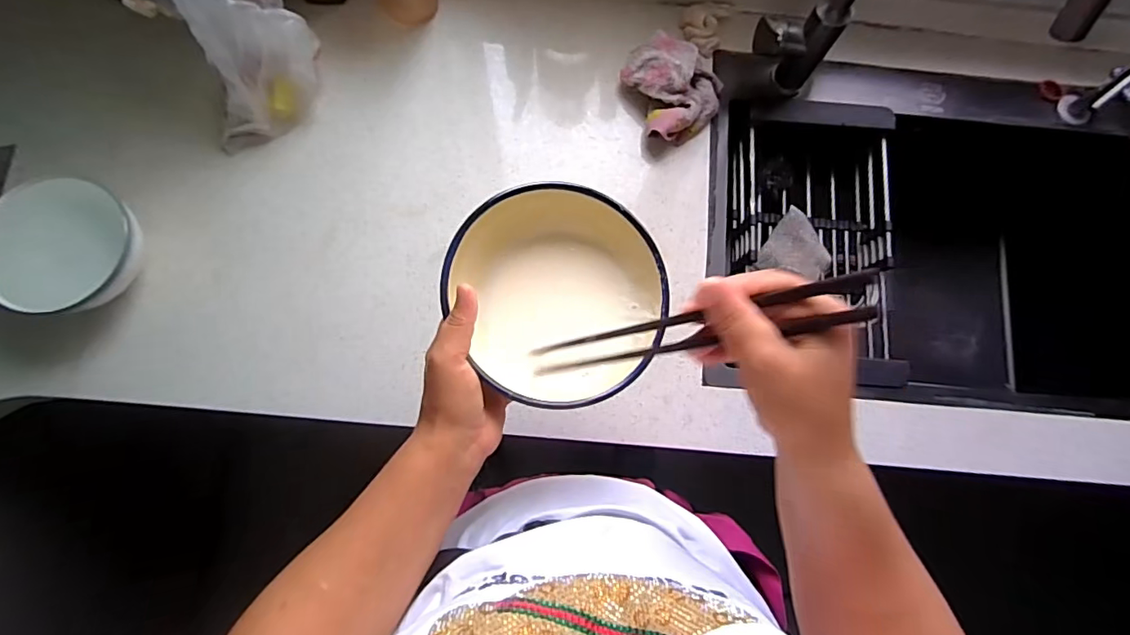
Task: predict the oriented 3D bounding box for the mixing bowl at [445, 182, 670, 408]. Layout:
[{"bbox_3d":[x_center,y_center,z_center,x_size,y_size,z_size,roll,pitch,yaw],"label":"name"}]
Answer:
[{"bbox_3d":[-0.004,-0.020,0.458,0.170,0.074,0.183,0,84,0],"label":"mixing bowl"}]

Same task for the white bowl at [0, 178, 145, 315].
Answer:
[{"bbox_3d":[-0.626,-0.082,0.686,0.205,0.093,0.157,-2,84,0],"label":"white bowl"}]

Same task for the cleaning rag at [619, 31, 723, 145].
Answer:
[{"bbox_3d":[0.150,-0.307,0.711,0.123,0.059,0.127,-23,81,-5],"label":"cleaning rag"}]

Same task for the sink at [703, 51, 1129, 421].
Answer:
[{"bbox_3d":[0.504,-0.113,0.828,0.642,0.256,0.472,7,80,0],"label":"sink"}]

